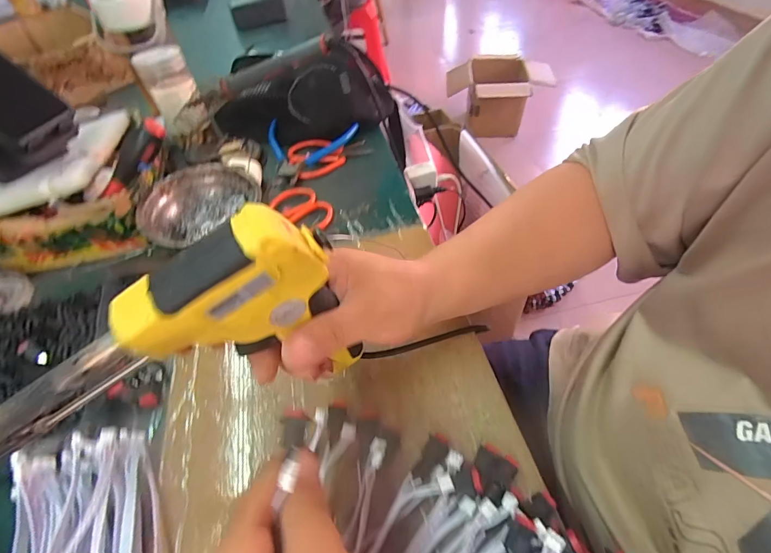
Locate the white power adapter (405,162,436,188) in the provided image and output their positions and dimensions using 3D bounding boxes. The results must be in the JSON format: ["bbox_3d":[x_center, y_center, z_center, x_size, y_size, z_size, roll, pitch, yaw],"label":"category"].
[{"bbox_3d":[0.055,-0.158,0.589,0.048,0.023,0.040,-7,84,-8],"label":"white power adapter"}]

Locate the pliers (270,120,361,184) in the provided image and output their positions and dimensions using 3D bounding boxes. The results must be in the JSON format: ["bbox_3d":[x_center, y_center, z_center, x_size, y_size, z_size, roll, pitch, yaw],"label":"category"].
[{"bbox_3d":[-0.116,-0.193,0.518,0.089,0.029,0.135,30,59,26],"label":"pliers"}]

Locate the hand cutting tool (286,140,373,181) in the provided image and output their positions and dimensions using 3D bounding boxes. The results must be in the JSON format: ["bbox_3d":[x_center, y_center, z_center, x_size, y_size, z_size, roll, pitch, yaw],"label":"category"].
[{"bbox_3d":[-0.079,-0.171,0.520,0.107,0.013,0.075,-18,51,-9],"label":"hand cutting tool"}]

